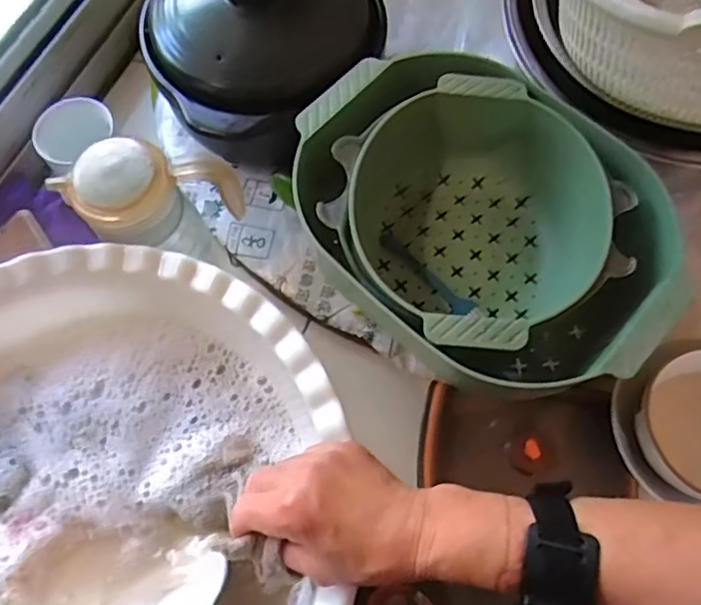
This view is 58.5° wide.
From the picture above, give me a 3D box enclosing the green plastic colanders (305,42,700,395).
[{"bbox_3d":[0.101,-0.049,0.517,0.220,0.142,0.289,-41,73,-15],"label":"green plastic colanders"}]

